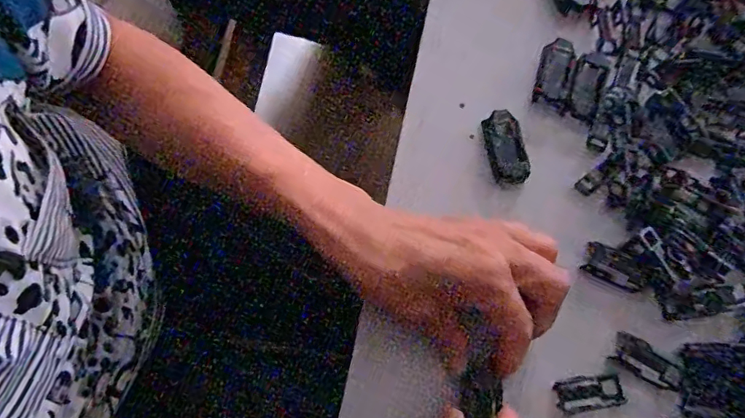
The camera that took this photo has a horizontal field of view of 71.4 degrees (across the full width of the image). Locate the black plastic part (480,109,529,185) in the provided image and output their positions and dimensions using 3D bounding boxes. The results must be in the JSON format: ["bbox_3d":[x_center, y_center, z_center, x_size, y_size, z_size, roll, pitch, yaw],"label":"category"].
[{"bbox_3d":[0.087,-0.040,0.342,0.020,0.017,0.048,-12,75,-4],"label":"black plastic part"}]

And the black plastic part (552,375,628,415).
[{"bbox_3d":[0.130,0.110,0.310,0.039,0.004,0.020,-12,75,-4],"label":"black plastic part"}]

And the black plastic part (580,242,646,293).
[{"bbox_3d":[0.151,0.037,0.325,0.038,0.009,0.020,28,76,7],"label":"black plastic part"}]

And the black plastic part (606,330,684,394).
[{"bbox_3d":[0.166,0.093,0.312,0.043,0.004,0.020,32,77,8],"label":"black plastic part"}]

